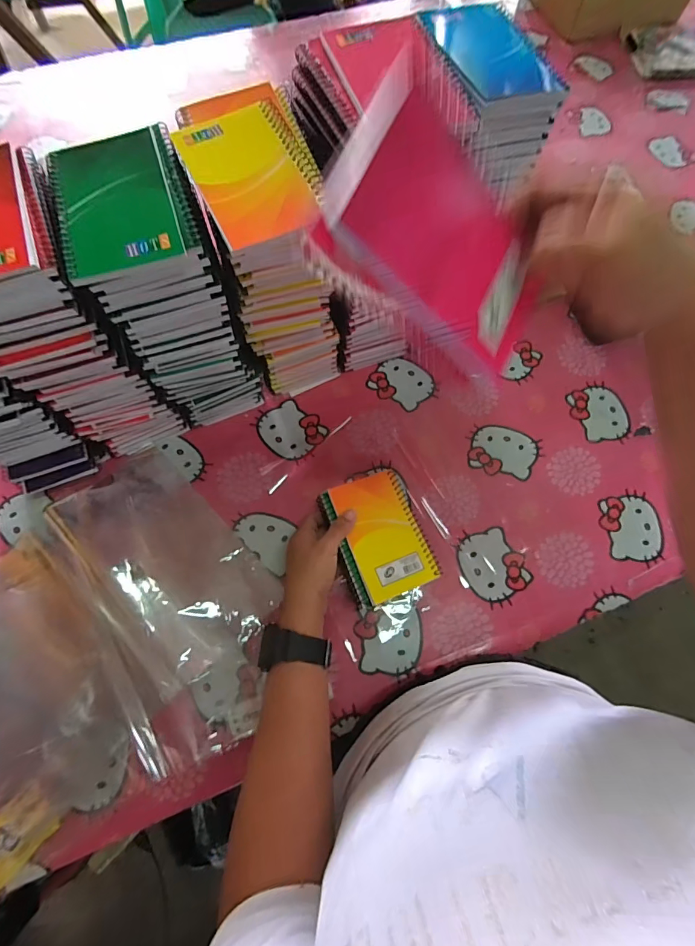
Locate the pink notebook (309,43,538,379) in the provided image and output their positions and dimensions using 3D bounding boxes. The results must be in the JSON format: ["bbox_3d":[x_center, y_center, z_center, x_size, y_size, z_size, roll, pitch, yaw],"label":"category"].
[{"bbox_3d":[0.052,-0.114,0.209,0.131,0.006,0.093,29,86,-33],"label":"pink notebook"}]

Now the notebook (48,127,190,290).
[{"bbox_3d":[-0.171,-0.199,0.305,0.082,0.016,0.126,-18,71,-8],"label":"notebook"}]

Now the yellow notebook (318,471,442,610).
[{"bbox_3d":[0.035,0.067,0.447,0.093,0.016,0.130,-21,72,-9],"label":"yellow notebook"}]

